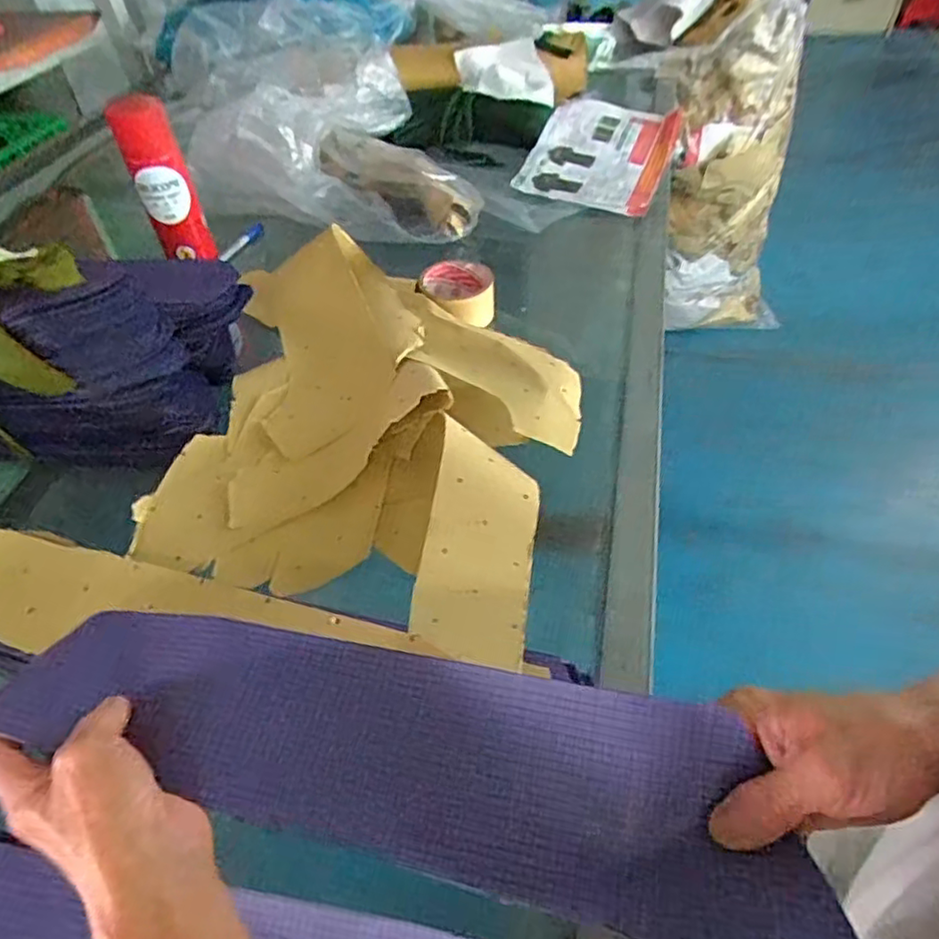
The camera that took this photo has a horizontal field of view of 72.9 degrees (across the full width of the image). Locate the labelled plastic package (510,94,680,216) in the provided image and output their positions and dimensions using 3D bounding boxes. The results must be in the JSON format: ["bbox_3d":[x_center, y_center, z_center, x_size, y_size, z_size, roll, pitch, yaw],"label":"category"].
[{"bbox_3d":[0.207,-0.500,1.005,0.208,0.059,0.280,15,50,17],"label":"labelled plastic package"}]

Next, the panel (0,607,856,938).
[{"bbox_3d":[-0.052,0.152,0.346,0.461,0.042,0.117,10,49,16],"label":"panel"}]

